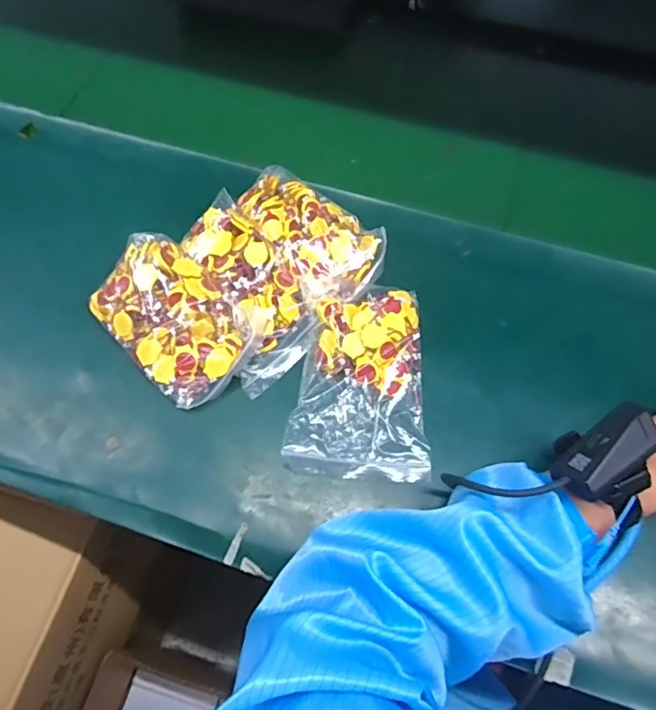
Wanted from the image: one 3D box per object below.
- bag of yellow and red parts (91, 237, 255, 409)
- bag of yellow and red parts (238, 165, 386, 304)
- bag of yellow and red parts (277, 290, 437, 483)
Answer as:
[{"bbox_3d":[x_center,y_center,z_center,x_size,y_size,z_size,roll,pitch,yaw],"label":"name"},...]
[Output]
[{"bbox_3d":[-0.129,-0.030,0.462,0.092,0.061,0.139,-40,71,-17],"label":"bag of yellow and red parts"},{"bbox_3d":[-0.014,-0.118,0.510,0.089,0.029,0.154,-32,68,-15],"label":"bag of yellow and red parts"},{"bbox_3d":[0.029,0.018,0.451,0.108,0.027,0.158,4,64,2],"label":"bag of yellow and red parts"}]

